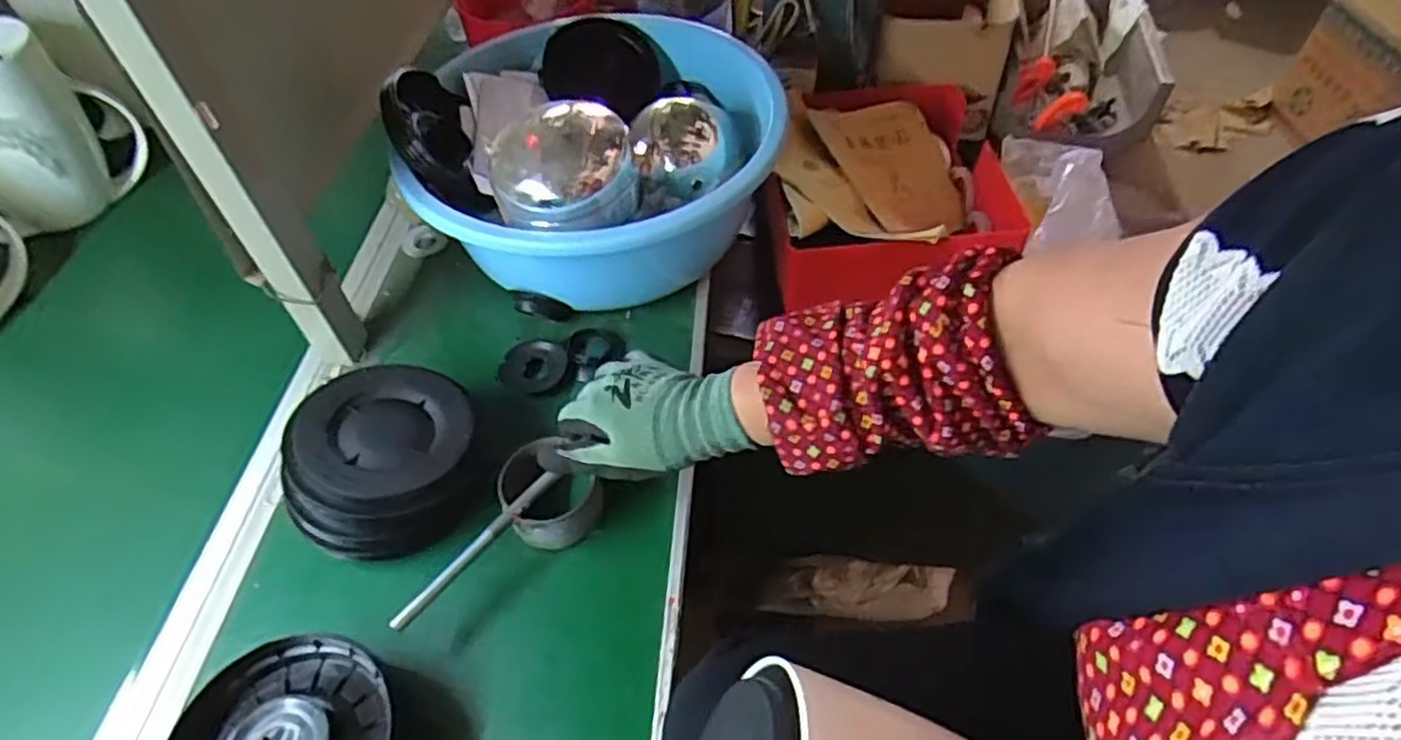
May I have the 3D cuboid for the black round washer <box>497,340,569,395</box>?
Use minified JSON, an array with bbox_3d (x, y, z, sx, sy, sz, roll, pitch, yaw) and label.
[{"bbox_3d":[-0.158,-0.003,0.718,0.056,0.019,0.061,-1,50,1],"label":"black round washer"}]

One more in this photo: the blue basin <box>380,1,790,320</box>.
[{"bbox_3d":[-0.107,-0.244,0.777,0.356,0.157,0.426,1,50,2],"label":"blue basin"}]

